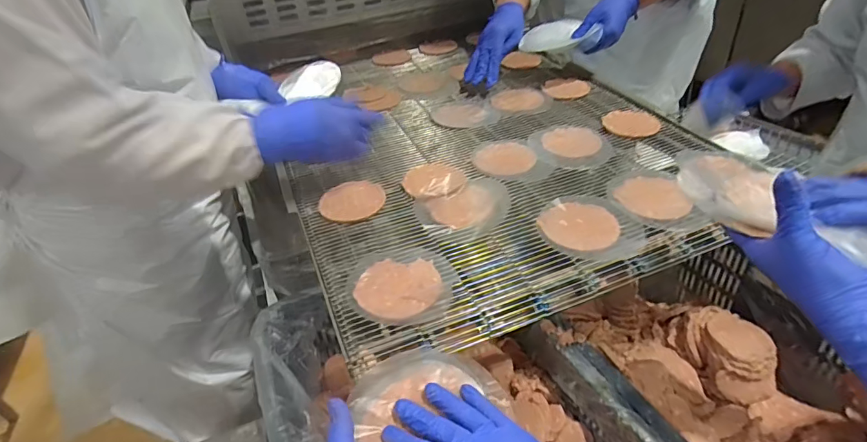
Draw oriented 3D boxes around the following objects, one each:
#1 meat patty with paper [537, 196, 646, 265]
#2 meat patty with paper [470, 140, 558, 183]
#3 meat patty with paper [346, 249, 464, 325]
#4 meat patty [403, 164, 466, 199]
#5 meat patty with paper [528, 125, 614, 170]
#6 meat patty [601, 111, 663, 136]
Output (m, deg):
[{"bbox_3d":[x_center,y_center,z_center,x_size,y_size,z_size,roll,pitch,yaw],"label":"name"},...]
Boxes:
[{"bbox_3d":[0.187,0.005,0.551,0.115,0.017,0.113,-6,35,2],"label":"meat patty with paper"},{"bbox_3d":[0.116,-0.092,0.675,0.112,0.018,0.100,-2,35,7],"label":"meat patty with paper"},{"bbox_3d":[-0.034,0.067,0.496,0.114,0.017,0.106,-5,35,3],"label":"meat patty with paper"},{"bbox_3d":[-0.001,-0.061,0.633,0.081,0.017,0.083,-12,35,-7],"label":"meat patty"},{"bbox_3d":[0.206,-0.115,0.690,0.116,0.016,0.117,1,35,11],"label":"meat patty with paper"},{"bbox_3d":[0.316,-0.159,0.734,0.081,0.016,0.075,-5,35,3],"label":"meat patty"}]

